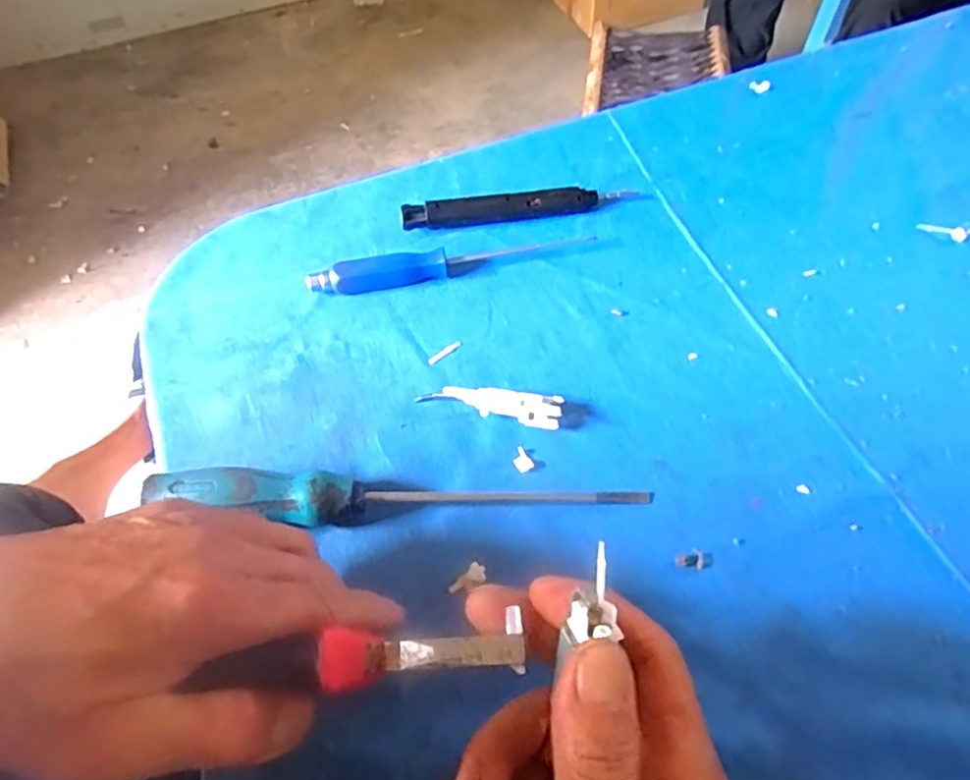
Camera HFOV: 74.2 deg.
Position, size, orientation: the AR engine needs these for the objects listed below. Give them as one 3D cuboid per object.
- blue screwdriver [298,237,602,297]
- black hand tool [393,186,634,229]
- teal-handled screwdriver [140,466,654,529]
[{"bbox_3d":[-0.022,-0.087,0.432,0.191,0.017,0.017,-12,56,-6],"label":"blue screwdriver"},{"bbox_3d":[0.024,-0.132,0.462,0.165,0.015,0.018,-9,56,-4],"label":"black hand tool"},{"bbox_3d":[-0.040,0.053,0.320,0.245,0.033,0.026,0,55,2],"label":"teal-handled screwdriver"}]

